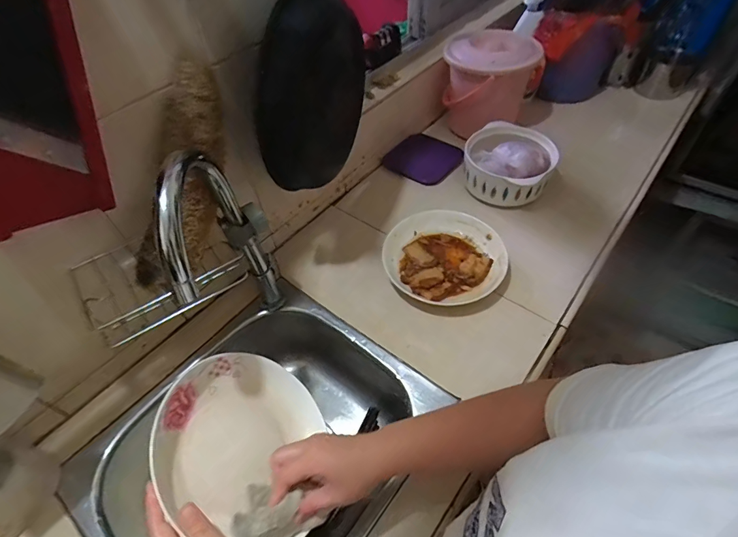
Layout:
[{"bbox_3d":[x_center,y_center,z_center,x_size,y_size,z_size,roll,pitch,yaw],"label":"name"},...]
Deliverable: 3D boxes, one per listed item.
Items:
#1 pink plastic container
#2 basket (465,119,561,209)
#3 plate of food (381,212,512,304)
[{"bbox_3d":[0.276,-0.427,0.922,0.180,0.187,0.202,27,57,23],"label":"pink plastic container"},{"bbox_3d":[0.277,-0.214,0.802,0.168,0.100,0.174,-2,51,2],"label":"basket"},{"bbox_3d":[0.130,-0.018,0.694,0.203,0.034,0.191,-2,51,2],"label":"plate of food"}]

